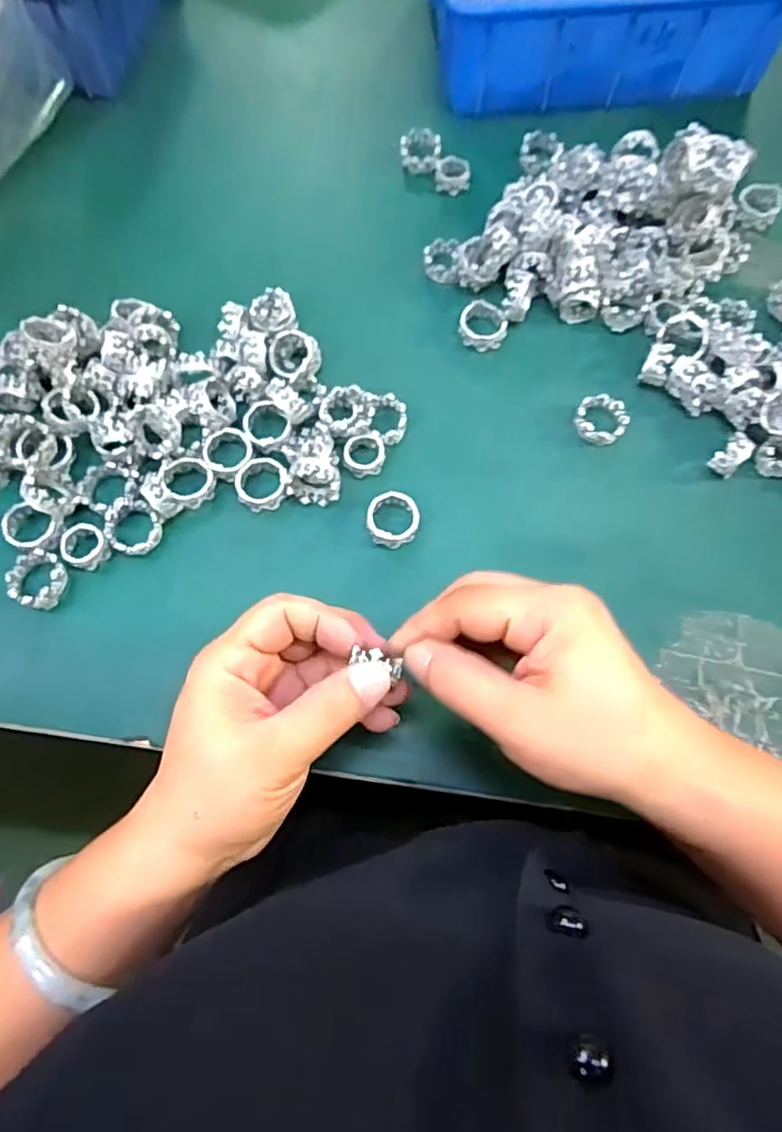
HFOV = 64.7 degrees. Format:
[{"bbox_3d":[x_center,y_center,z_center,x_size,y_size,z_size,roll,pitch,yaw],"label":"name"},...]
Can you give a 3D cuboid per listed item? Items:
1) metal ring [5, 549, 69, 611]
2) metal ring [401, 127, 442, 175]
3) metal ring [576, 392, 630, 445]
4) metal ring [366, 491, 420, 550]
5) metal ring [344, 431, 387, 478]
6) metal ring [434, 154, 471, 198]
[{"bbox_3d":[-0.181,0.007,0.316,0.027,0.013,0.028,0,71,-1],"label":"metal ring"},{"bbox_3d":[0.021,-0.285,0.426,0.027,0.015,0.029,0,71,-1],"label":"metal ring"},{"bbox_3d":[0.118,-0.082,0.349,0.028,0.011,0.029,0,71,-1],"label":"metal ring"},{"bbox_3d":[0.001,-0.025,0.327,0.027,0.014,0.027,0,71,-1],"label":"metal ring"},{"bbox_3d":[-0.015,-0.062,0.340,0.022,0.007,0.025,7,71,2],"label":"metal ring"},{"bbox_3d":[0.042,-0.263,0.418,0.023,0.012,0.025,0,71,-1],"label":"metal ring"}]

